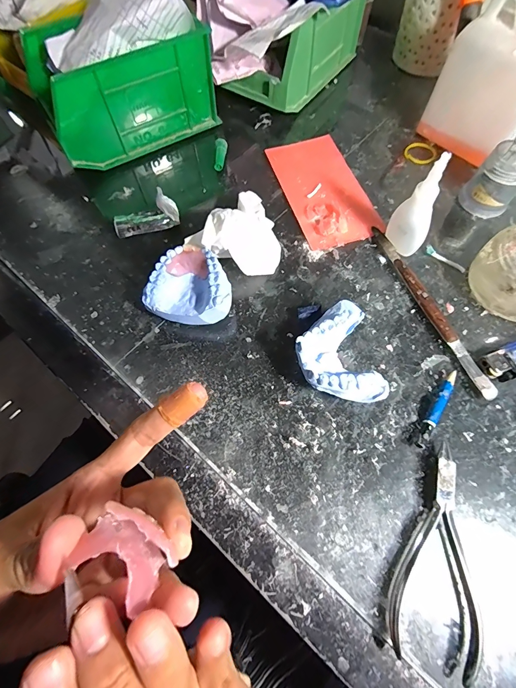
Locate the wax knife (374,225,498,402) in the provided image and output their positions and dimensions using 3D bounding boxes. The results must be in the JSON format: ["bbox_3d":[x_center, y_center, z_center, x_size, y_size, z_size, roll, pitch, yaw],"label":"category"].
[{"bbox_3d":[0.140,-0.033,0.274,0.011,0.010,0.169,-21,68,-7],"label":"wax knife"}]

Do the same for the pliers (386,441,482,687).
[{"bbox_3d":[0.109,0.125,0.205,0.048,0.011,0.121,12,67,6],"label":"pliers"}]

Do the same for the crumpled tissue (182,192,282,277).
[{"bbox_3d":[-0.018,-0.089,0.279,0.079,0.053,0.053,-19,68,-7],"label":"crumpled tissue"}]

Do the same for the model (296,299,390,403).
[{"bbox_3d":[0.057,0.010,0.245,0.055,0.031,0.074,-13,67,-4],"label":"model"}]

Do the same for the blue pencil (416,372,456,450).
[{"bbox_3d":[0.130,0.047,0.240,0.008,0.008,0.065,32,71,14],"label":"blue pencil"}]

